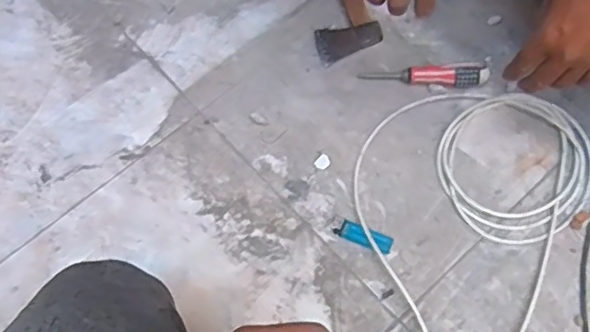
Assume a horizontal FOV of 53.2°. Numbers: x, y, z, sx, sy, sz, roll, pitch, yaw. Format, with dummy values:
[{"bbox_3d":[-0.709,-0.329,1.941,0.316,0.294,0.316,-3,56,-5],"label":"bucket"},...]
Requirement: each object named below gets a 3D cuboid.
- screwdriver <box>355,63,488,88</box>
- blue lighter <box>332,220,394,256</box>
[{"bbox_3d":[0.183,-0.130,0.835,0.173,0.029,0.027,4,67,3],"label":"screwdriver"},{"bbox_3d":[0.088,0.091,0.752,0.074,0.011,0.024,22,69,11],"label":"blue lighter"}]

